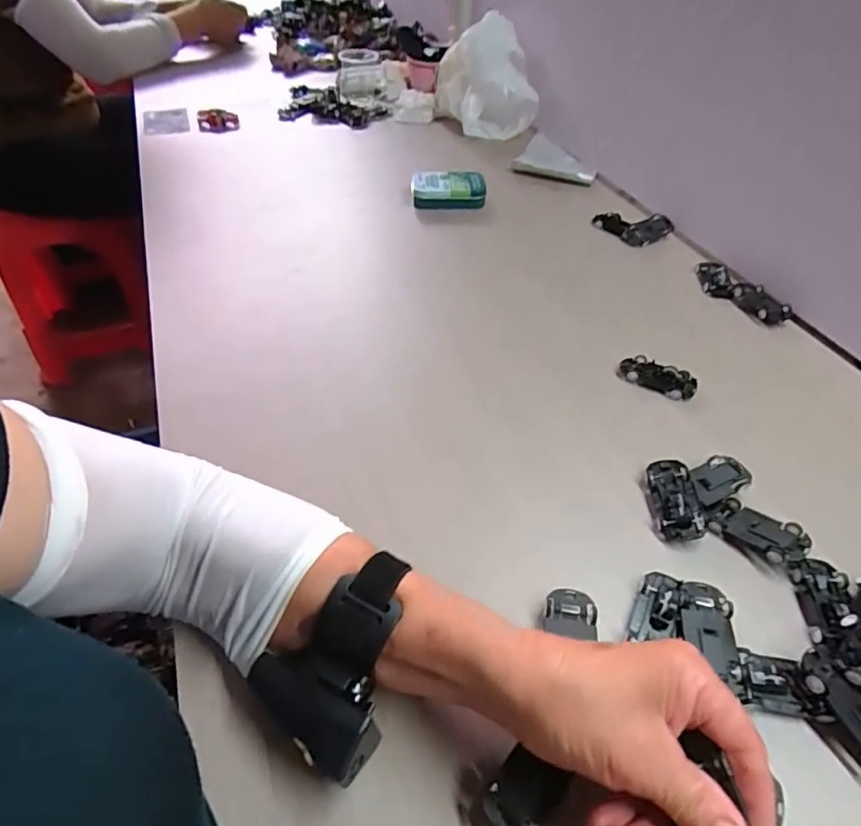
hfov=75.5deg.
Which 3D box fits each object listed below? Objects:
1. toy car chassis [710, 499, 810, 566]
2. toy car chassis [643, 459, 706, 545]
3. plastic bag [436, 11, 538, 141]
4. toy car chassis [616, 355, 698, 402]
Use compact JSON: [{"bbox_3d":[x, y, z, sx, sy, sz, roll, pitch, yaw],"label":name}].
[{"bbox_3d":[0.221,0.080,0.375,0.056,0.016,0.032,33,54,26],"label":"toy car chassis"},{"bbox_3d":[0.171,0.059,0.392,0.030,0.017,0.064,1,46,-1],"label":"toy car chassis"},{"bbox_3d":[0.088,-0.554,0.914,0.153,0.147,0.143,-3,47,-4],"label":"plastic bag"},{"bbox_3d":[0.198,-0.031,0.488,0.065,0.013,0.033,32,53,25],"label":"toy car chassis"}]

